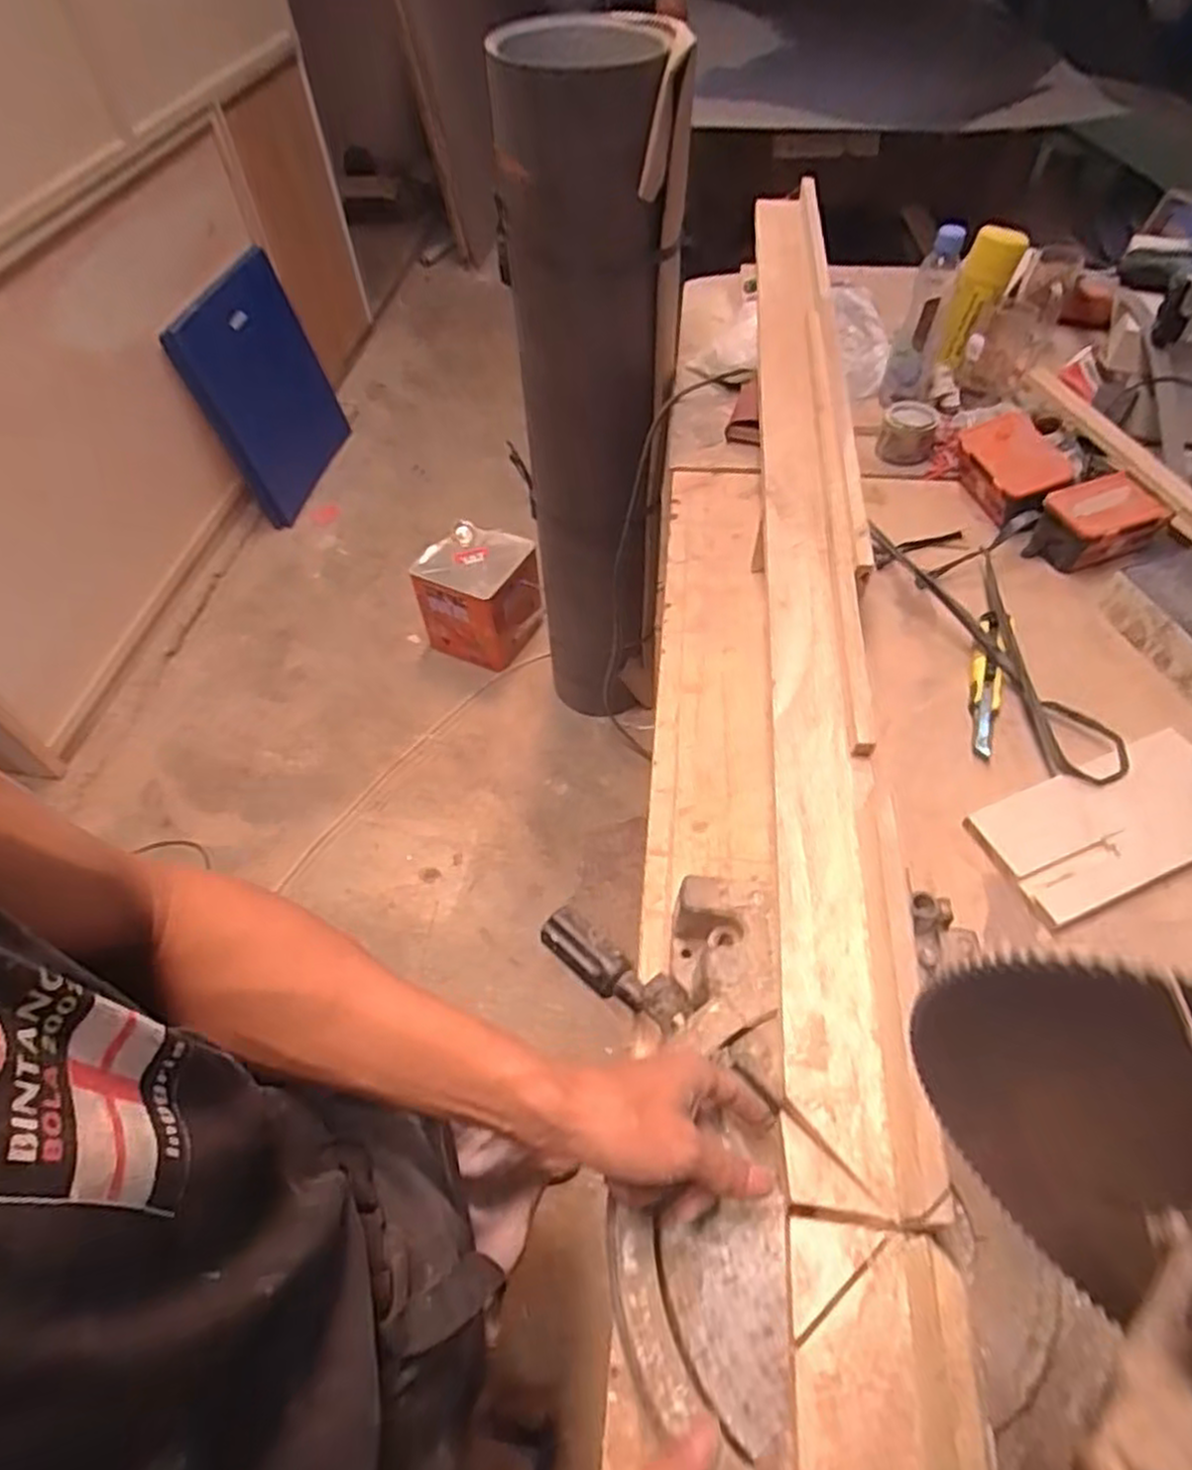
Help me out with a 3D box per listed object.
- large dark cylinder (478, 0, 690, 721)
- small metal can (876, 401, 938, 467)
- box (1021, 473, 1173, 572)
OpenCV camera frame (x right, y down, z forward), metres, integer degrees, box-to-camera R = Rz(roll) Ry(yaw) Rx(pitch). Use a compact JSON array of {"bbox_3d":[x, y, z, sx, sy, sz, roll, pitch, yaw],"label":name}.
[{"bbox_3d":[-0.007,-0.514,1.404,0.250,1.144,0.257,-5,53,-2],"label":"large dark cylinder"},{"bbox_3d":[0.438,-0.425,1.070,0.079,0.050,0.083,13,55,9],"label":"small metal can"},{"bbox_3d":[0.598,-0.253,0.915,0.130,0.069,0.084,-18,56,-13],"label":"box"}]

